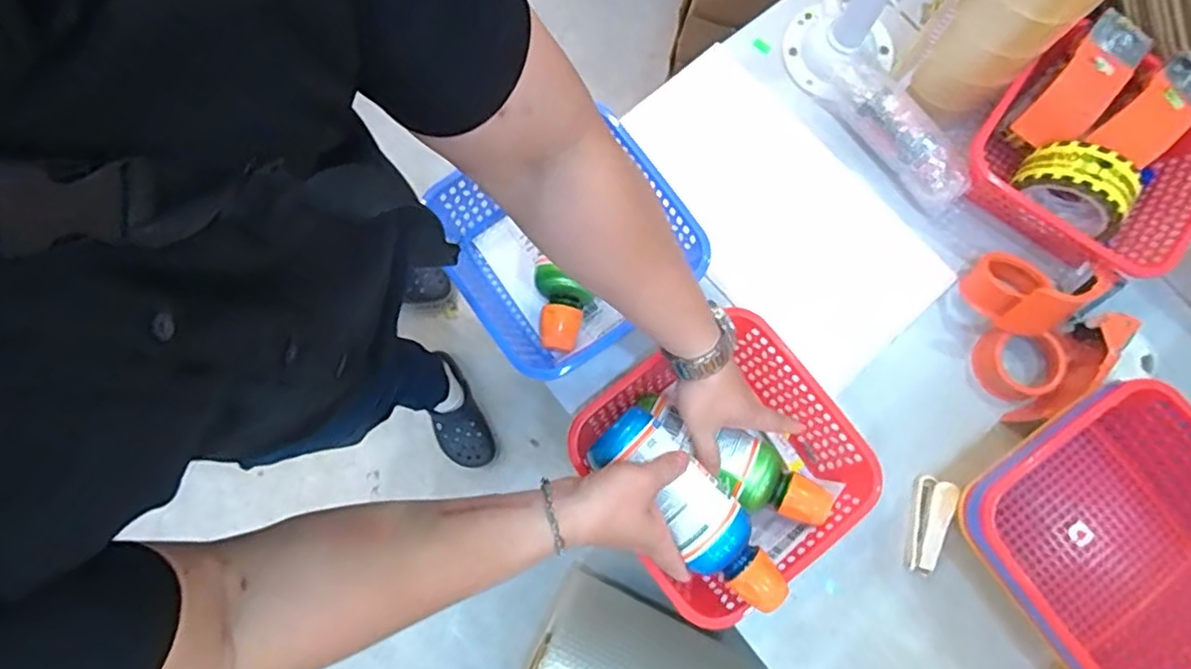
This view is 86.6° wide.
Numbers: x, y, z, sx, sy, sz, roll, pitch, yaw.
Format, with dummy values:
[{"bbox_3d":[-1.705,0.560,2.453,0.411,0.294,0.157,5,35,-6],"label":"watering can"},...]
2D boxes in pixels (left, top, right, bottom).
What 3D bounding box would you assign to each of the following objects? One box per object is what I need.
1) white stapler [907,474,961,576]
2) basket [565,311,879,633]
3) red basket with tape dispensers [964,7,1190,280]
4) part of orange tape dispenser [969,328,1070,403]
[{"bbox_3d":[0.323,0.184,0.609,0.024,0.044,0.091,17,79,3],"label":"white stapler"},{"bbox_3d":[0.117,0.112,0.569,0.215,0.122,0.219,-36,81,-7],"label":"basket"},{"bbox_3d":[0.526,-0.181,0.654,0.234,0.103,0.219,39,81,7],"label":"red basket with tape dispensers"},{"bbox_3d":[0.439,0.025,0.649,0.085,0.037,0.073,-22,79,-5],"label":"part of orange tape dispenser"}]

